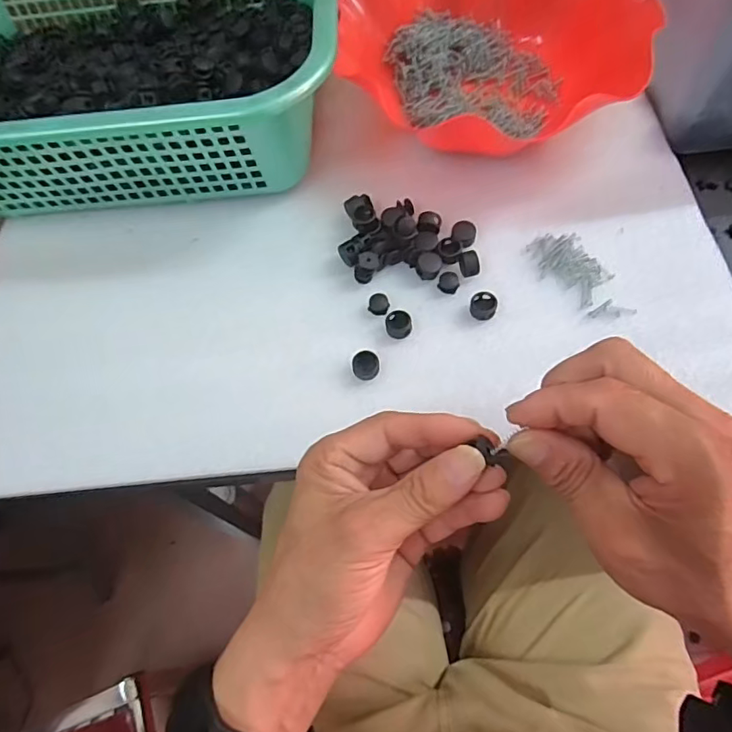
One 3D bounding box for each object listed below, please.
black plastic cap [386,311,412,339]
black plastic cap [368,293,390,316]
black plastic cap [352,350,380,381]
[{"bbox_3d":[0.021,-0.028,0.345,0.017,0.007,0.018,-2,65,4],"label":"black plastic cap"},{"bbox_3d":[0.009,-0.042,0.353,0.013,0.006,0.013,-2,65,4],"label":"black plastic cap"},{"bbox_3d":[0.000,0.000,0.334,0.017,0.008,0.016,-2,65,4],"label":"black plastic cap"}]

